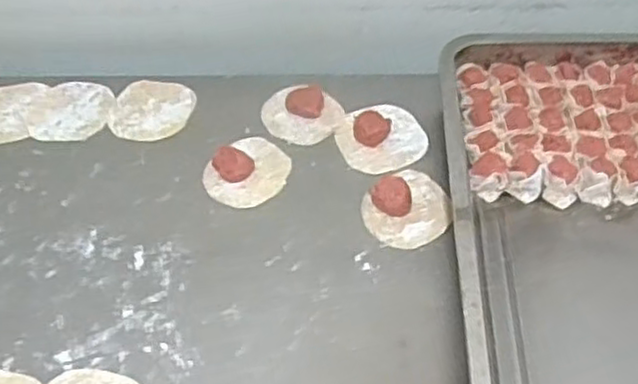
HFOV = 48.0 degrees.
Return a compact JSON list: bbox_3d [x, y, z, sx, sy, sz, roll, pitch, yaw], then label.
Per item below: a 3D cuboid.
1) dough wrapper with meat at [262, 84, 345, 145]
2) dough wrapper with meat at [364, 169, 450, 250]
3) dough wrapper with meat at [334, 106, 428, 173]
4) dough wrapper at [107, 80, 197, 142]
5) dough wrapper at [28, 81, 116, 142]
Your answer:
[{"bbox_3d":[-0.019,-0.079,0.701,0.078,0.022,0.065,10,52,10],"label":"dough wrapper with meat"},{"bbox_3d":[0.080,0.012,0.627,0.079,0.020,0.072,-34,57,-23],"label":"dough wrapper with meat"},{"bbox_3d":[0.060,-0.057,0.680,0.082,0.020,0.078,-1,51,1],"label":"dough wrapper with meat"},{"bbox_3d":[-0.169,-0.083,0.724,0.078,0.004,0.080,5,51,6],"label":"dough wrapper"},{"bbox_3d":[-0.251,-0.084,0.729,0.081,0.006,0.083,-2,51,1],"label":"dough wrapper"}]

